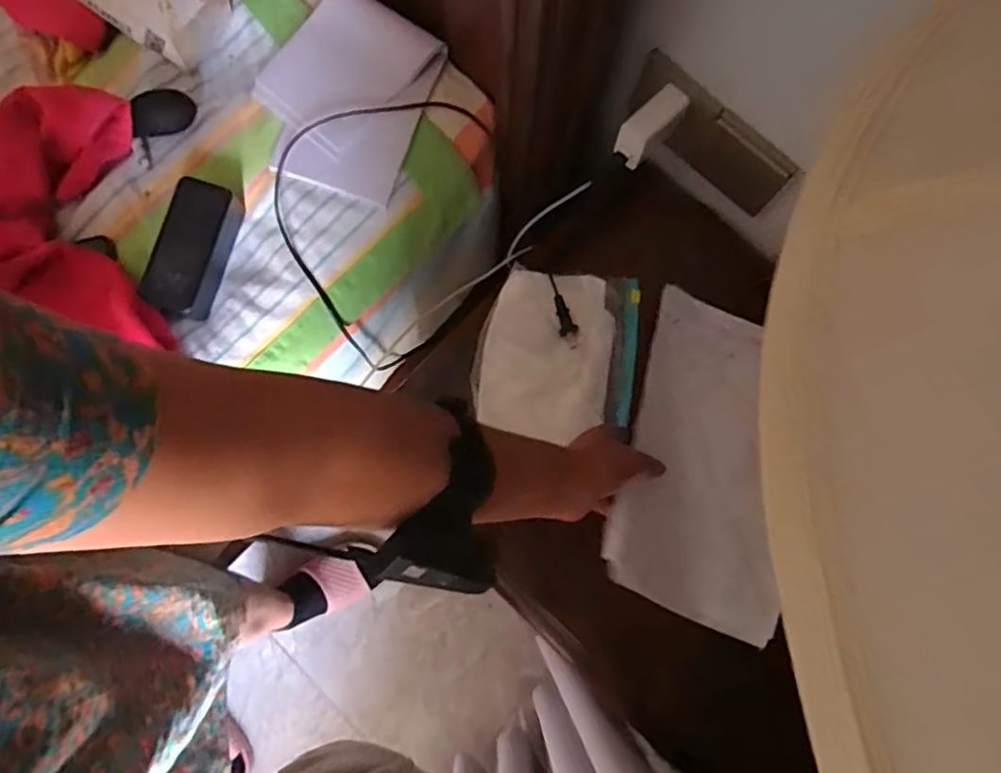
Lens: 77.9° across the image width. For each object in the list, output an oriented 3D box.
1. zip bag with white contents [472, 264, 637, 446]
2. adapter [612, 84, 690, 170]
[{"bbox_3d":[0.062,-0.036,0.640,0.157,0.033,0.168,9,79,2],"label":"zip bag with white contents"},{"bbox_3d":[0.139,-0.245,0.577,0.029,0.026,0.077,47,107,9],"label":"adapter"}]

